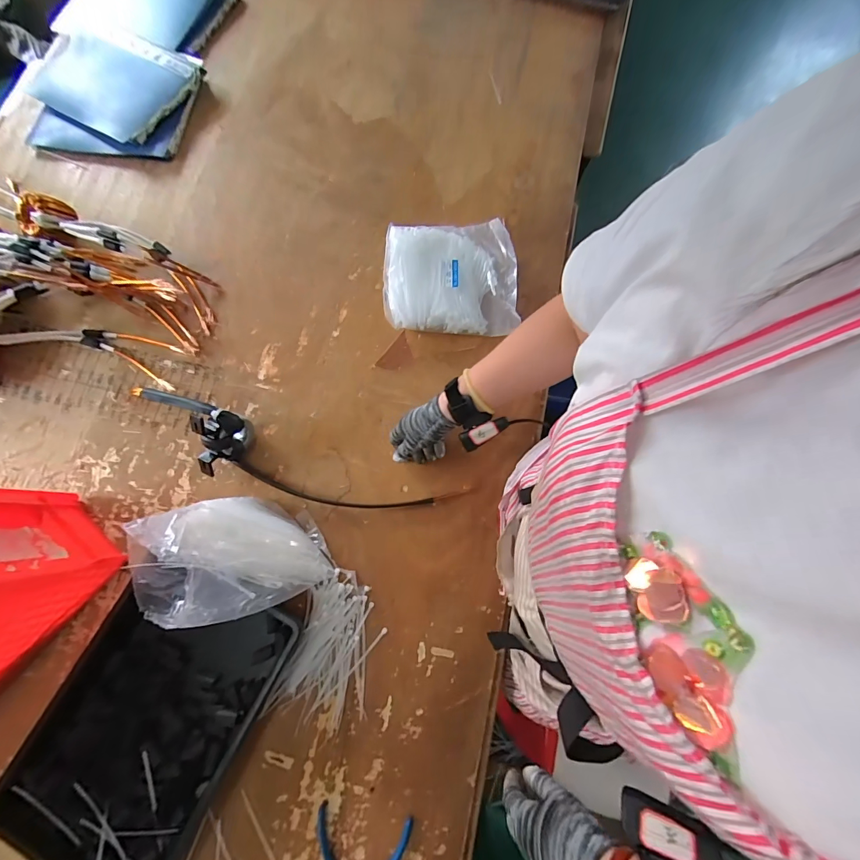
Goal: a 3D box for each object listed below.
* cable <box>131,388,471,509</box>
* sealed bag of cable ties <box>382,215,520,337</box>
[{"bbox_3d":[-0.218,0.048,0.589,0.541,0.093,0.101,18,77,5],"label":"cable"},{"bbox_3d":[0.035,-0.268,0.687,0.228,0.051,0.194,-2,76,0],"label":"sealed bag of cable ties"}]

